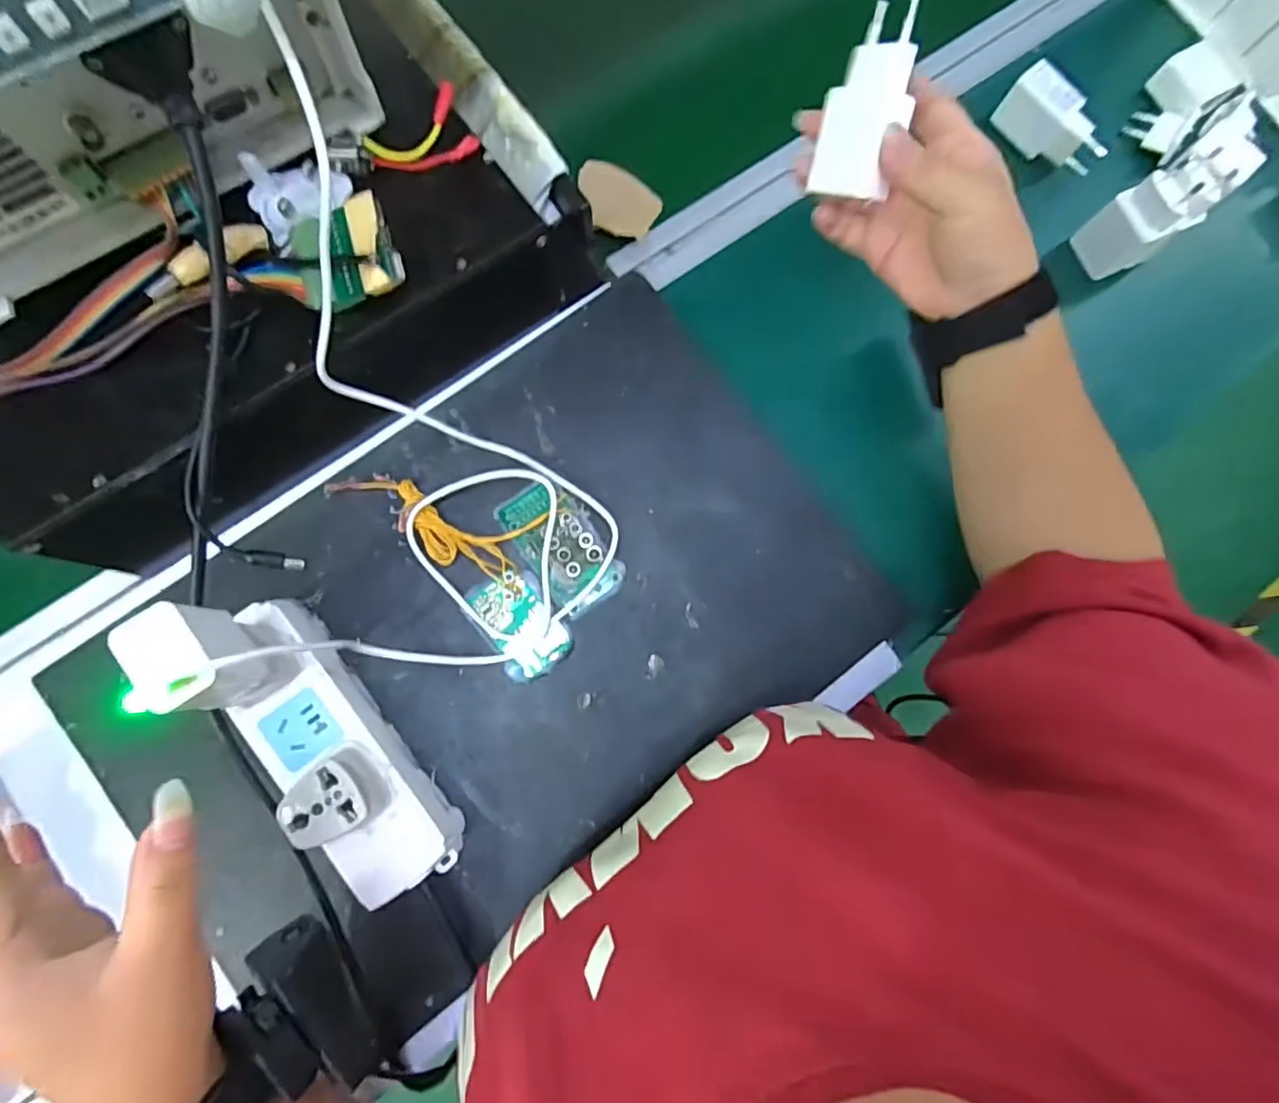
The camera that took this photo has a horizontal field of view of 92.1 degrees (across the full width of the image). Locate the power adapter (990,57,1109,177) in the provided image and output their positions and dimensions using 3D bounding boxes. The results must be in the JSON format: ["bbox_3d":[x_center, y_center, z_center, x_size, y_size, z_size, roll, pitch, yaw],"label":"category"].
[{"bbox_3d":[0.302,-0.311,0.451,0.026,0.042,0.078,-43,87,-9],"label":"power adapter"}]

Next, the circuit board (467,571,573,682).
[{"bbox_3d":[-0.071,0.044,0.373,0.043,0.012,0.062,-30,85,-8],"label":"circuit board"}]

